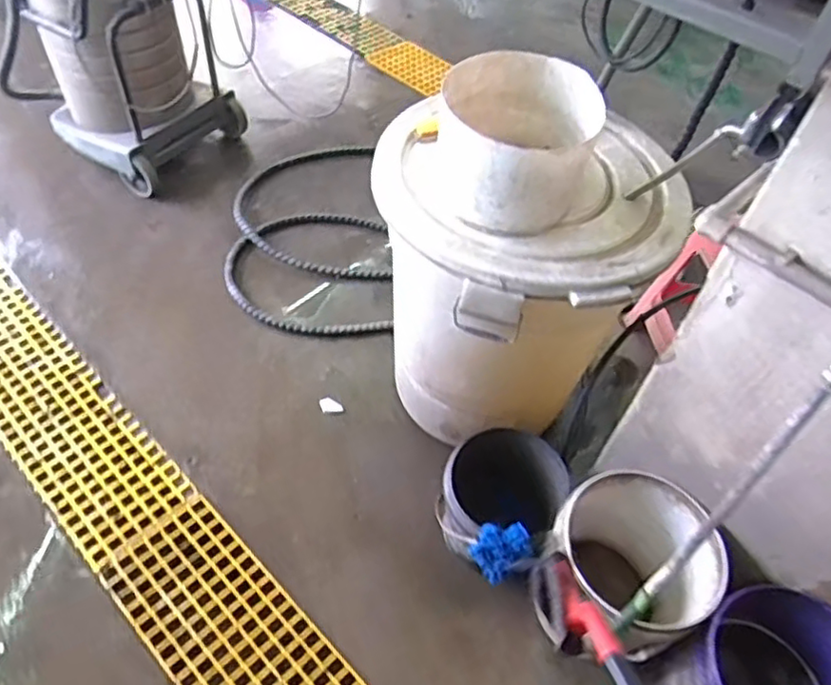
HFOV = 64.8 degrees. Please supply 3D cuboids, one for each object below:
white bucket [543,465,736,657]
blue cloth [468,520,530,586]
[{"bbox_3d":[0.396,0.468,1.301,0.274,0.366,0.281,3,51,-4],"label":"white bucket"},{"bbox_3d":[0.162,0.413,1.301,0.085,0.160,0.072,34,57,20],"label":"blue cloth"}]

